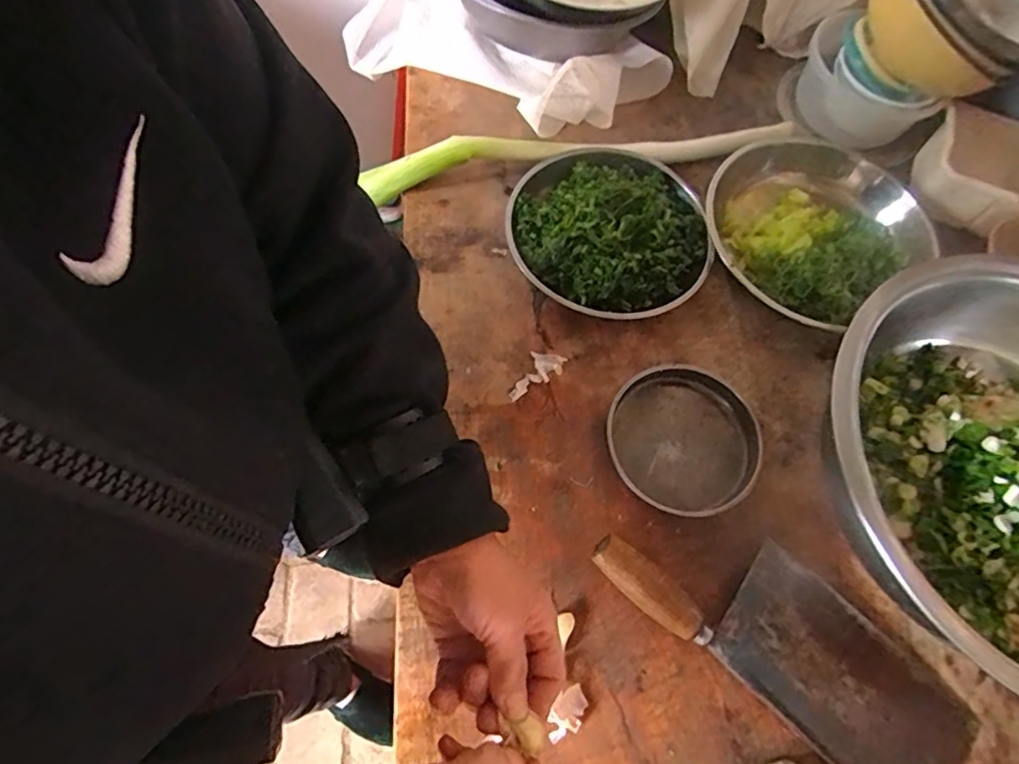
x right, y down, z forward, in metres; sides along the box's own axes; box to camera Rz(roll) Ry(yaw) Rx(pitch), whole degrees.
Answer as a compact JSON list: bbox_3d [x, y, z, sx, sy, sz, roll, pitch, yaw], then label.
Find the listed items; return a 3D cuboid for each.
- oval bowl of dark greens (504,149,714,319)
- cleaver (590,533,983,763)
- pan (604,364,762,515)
[{"bbox_3d":[0.097,-0.153,0.565,0.192,0.043,0.193,2,66,-3],"label":"oval bowl of dark greens"},{"bbox_3d":[0.210,0.190,0.429,0.290,0.030,0.109,38,69,12],"label":"cleaver"},{"bbox_3d":[0.147,0.050,0.489,0.126,0.022,0.127,2,66,-4],"label":"pan"}]

